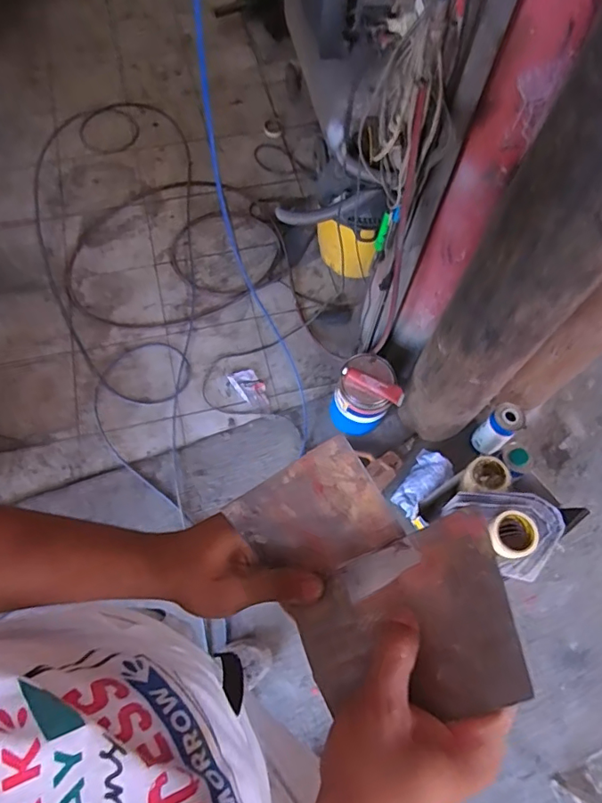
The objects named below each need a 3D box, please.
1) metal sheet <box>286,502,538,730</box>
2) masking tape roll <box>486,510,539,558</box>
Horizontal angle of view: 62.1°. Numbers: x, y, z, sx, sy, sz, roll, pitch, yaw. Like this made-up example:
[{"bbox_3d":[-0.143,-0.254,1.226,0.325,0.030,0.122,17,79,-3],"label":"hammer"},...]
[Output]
[{"bbox_3d":[0.059,0.133,0.294,0.131,0.010,0.094,-30,54,21],"label":"metal sheet"},{"bbox_3d":[0.484,0.302,1.137,0.112,0.047,0.103,1,64,-2],"label":"masking tape roll"}]

